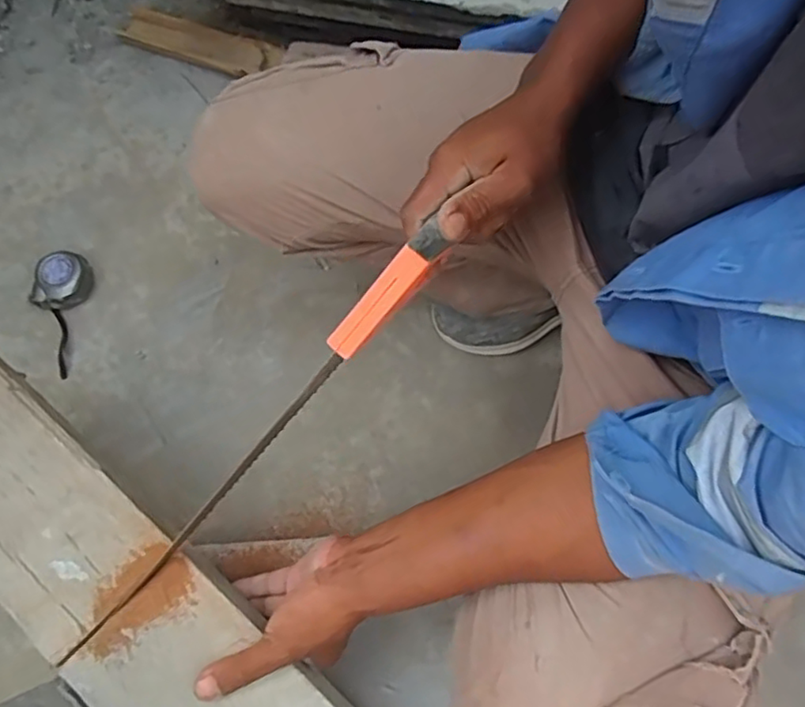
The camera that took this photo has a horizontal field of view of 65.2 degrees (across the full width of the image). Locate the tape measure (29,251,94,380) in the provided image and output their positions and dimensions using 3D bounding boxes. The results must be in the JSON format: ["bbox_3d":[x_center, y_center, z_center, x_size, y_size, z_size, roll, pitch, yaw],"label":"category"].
[{"bbox_3d":[-0.413,-0.051,0.745,0.058,0.042,0.147,6,66,-1],"label":"tape measure"}]

